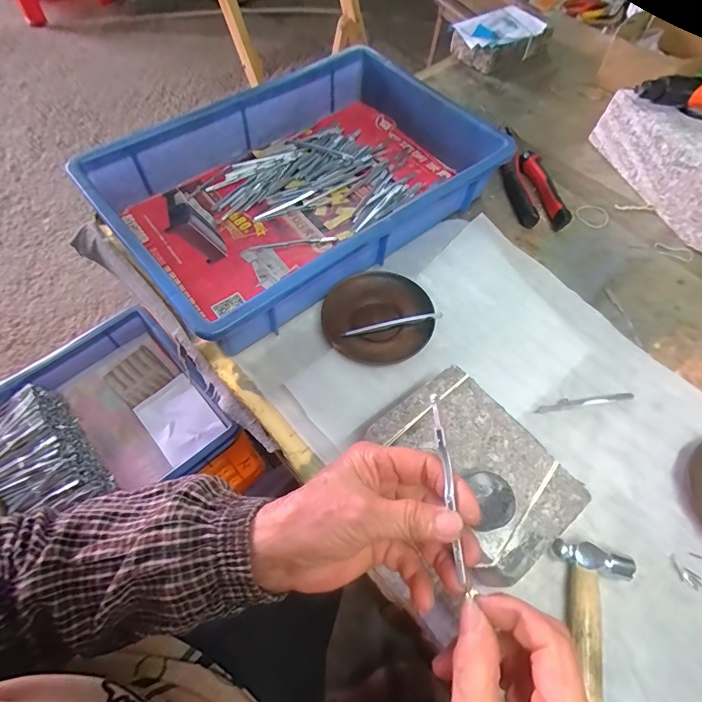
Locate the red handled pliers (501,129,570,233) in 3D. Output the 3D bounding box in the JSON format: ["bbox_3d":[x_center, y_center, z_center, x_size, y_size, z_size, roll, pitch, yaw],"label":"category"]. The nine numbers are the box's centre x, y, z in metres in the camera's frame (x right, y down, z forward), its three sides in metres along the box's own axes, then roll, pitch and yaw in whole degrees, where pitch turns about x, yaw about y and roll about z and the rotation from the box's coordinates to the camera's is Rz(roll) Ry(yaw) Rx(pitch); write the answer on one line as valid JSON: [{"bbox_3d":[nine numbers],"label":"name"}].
[{"bbox_3d":[0.235,-0.235,0.574,0.057,0.022,0.181,-4,62,-6],"label":"red handled pliers"}]

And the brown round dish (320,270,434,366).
[{"bbox_3d":[0.029,-0.036,0.443,0.112,0.016,0.098,-10,62,-8],"label":"brown round dish"}]

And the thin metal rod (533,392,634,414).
[{"bbox_3d":[0.230,0.050,0.422,0.104,0.004,0.011,-7,62,-7],"label":"thin metal rod"}]

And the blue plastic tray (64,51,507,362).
[{"bbox_3d":[-0.054,-0.199,0.501,0.414,0.078,0.266,-37,69,-20],"label":"blue plastic tray"}]

